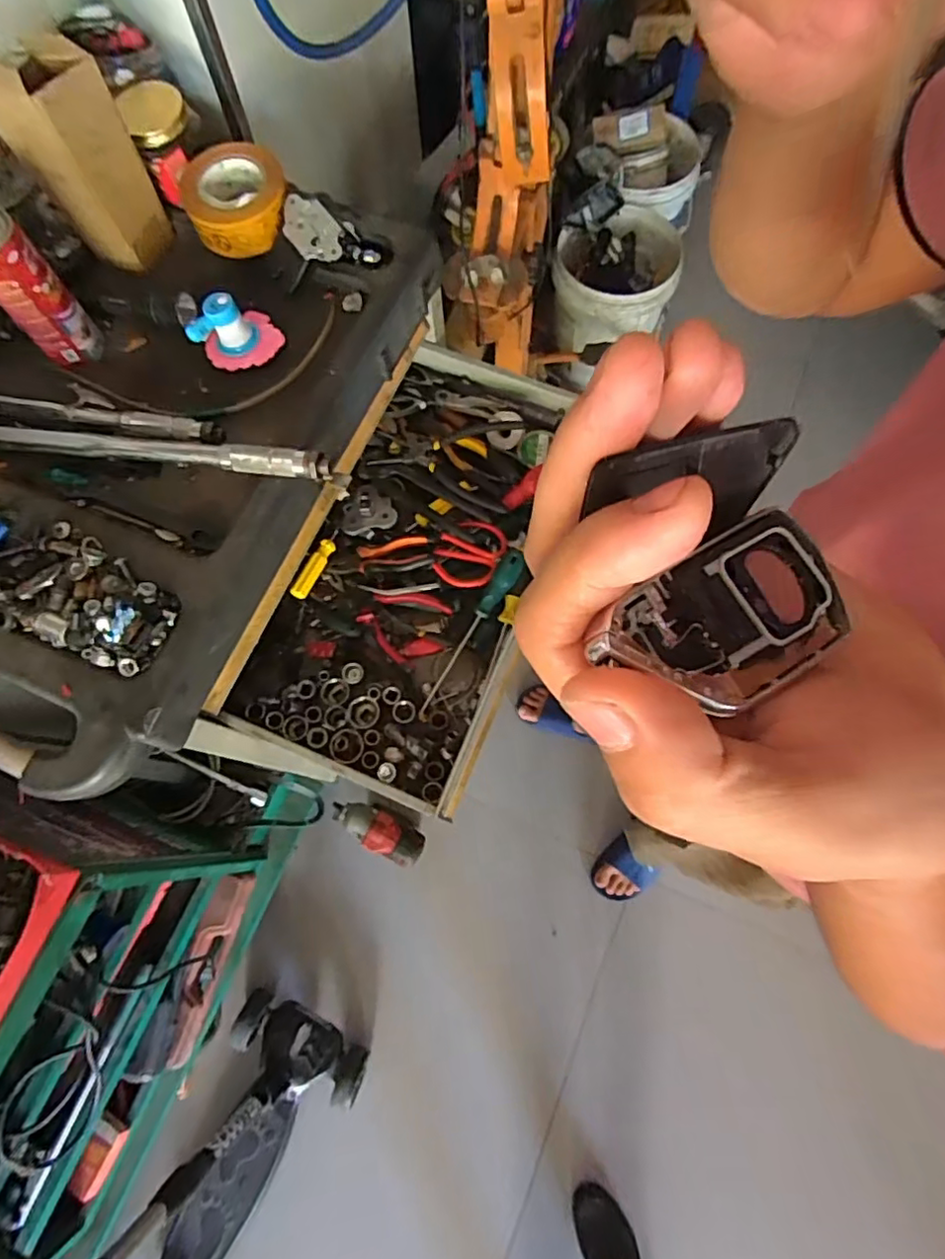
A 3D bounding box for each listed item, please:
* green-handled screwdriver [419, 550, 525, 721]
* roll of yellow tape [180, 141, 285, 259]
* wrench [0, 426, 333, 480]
[{"bbox_3d":[-0.003,0.006,0.769,0.029,0.023,0.237,32,91,11],"label":"green-handled screwdriver"},{"bbox_3d":[-0.275,-0.507,0.721,0.108,0.066,0.108,0,71,1],"label":"roll of yellow tape"},{"bbox_3d":[-0.336,-0.189,0.640,0.384,0.027,0.025,8,71,4],"label":"wrench"}]

